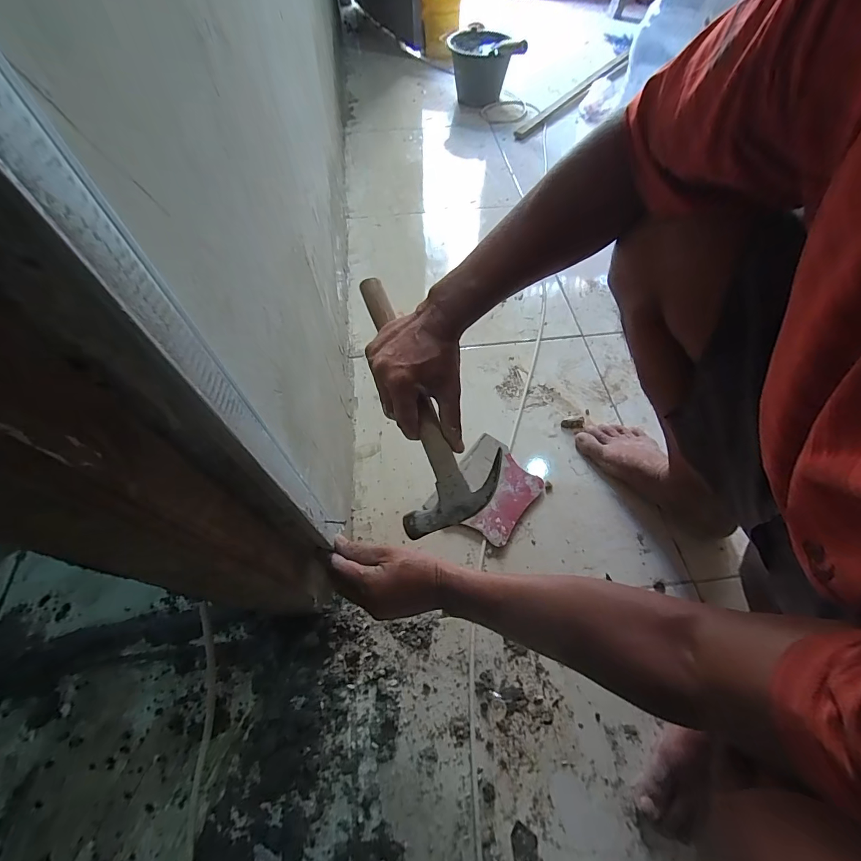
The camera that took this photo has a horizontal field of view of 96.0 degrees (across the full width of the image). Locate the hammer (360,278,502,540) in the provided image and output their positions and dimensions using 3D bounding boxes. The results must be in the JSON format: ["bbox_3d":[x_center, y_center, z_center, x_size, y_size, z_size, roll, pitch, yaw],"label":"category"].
[{"bbox_3d":[-0.016,-0.041,0.431,0.103,0.053,0.292,-16,75,-11],"label":"hammer"}]

